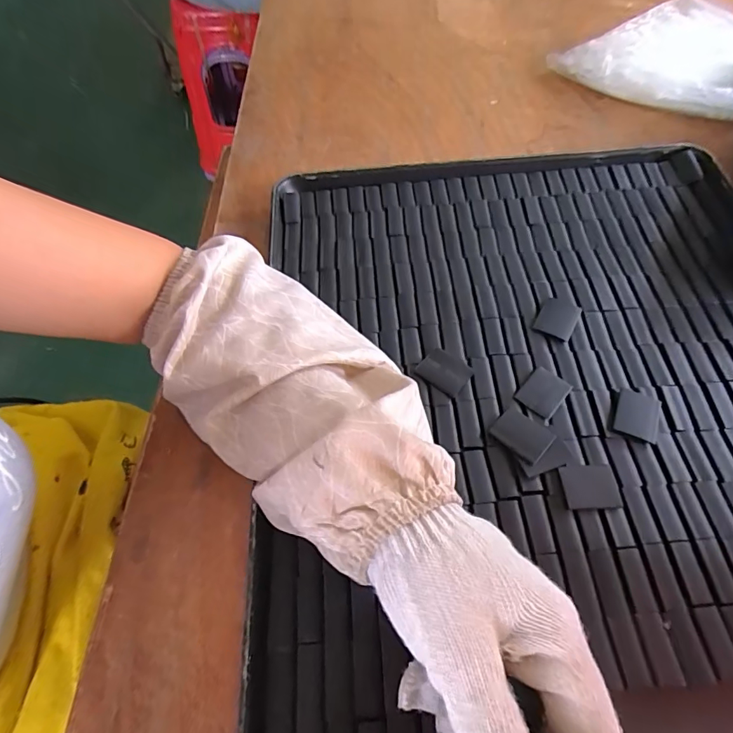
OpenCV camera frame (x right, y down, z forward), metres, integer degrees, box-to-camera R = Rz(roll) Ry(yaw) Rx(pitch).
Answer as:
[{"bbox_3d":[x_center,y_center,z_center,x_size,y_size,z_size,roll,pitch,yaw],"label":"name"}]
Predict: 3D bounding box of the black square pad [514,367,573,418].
[{"bbox_3d":[0.118,0.017,0.309,0.026,0.004,0.031,37,67,21],"label":"black square pad"}]

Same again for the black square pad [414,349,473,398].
[{"bbox_3d":[0.054,0.003,0.321,0.034,0.006,0.024,35,67,21],"label":"black square pad"}]

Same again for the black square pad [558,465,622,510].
[{"bbox_3d":[0.134,0.072,0.277,0.031,0.004,0.026,-3,59,1],"label":"black square pad"}]

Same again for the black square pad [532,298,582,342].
[{"bbox_3d":[0.139,-0.034,0.339,0.026,0.005,0.033,25,64,16],"label":"black square pad"}]

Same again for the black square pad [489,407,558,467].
[{"bbox_3d":[0.098,0.043,0.294,0.033,0.004,0.026,39,68,22],"label":"black square pad"}]

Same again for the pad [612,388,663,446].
[{"bbox_3d":[0.174,0.031,0.298,0.026,0.004,0.032,21,63,14],"label":"pad"}]

